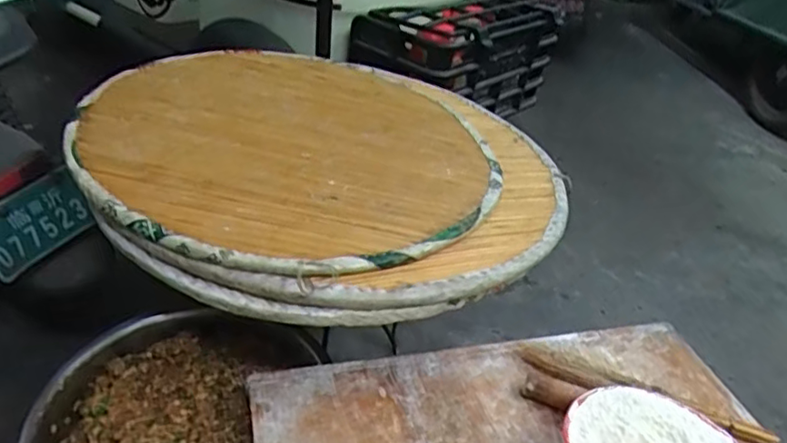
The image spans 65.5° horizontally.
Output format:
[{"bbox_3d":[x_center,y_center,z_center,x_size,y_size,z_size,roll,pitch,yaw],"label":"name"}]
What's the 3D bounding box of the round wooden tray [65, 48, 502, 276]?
[{"bbox_3d":[-0.117,-0.106,0.811,0.507,0.028,0.576,-19,49,-32],"label":"round wooden tray"}]

